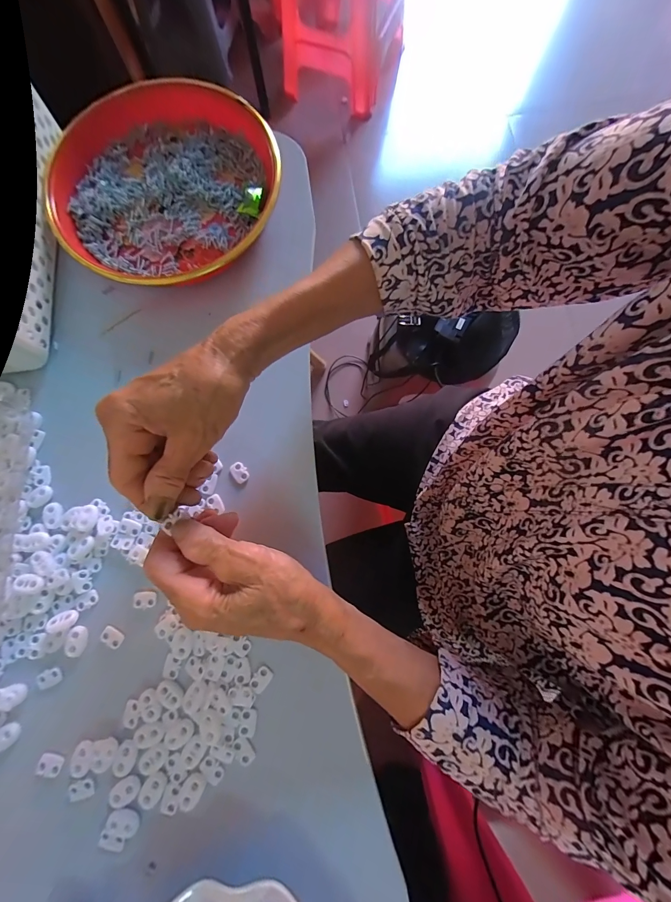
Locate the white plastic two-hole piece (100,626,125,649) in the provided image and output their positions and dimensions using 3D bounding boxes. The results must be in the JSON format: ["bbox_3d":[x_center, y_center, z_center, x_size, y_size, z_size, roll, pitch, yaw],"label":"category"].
[{"bbox_3d":[-0.179,0.149,0.271,0.018,0.004,0.012,27,81,6],"label":"white plastic two-hole piece"}]

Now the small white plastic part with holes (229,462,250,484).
[{"bbox_3d":[-0.084,0.018,0.295,0.013,0.004,0.019,-39,81,-6],"label":"small white plastic part with holes"}]

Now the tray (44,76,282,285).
[{"bbox_3d":[-0.168,-0.260,0.327,0.205,0.057,0.202,0,80,1],"label":"tray"}]

